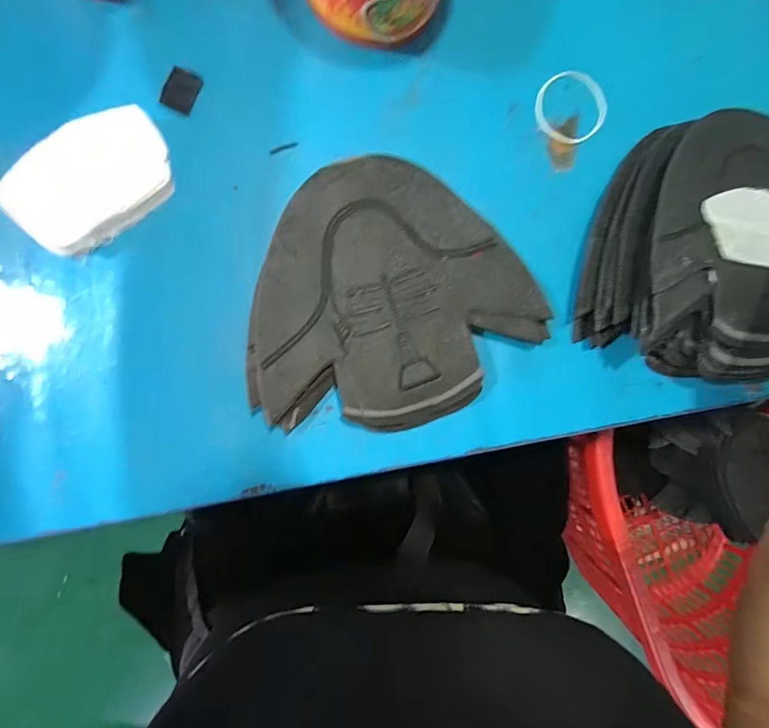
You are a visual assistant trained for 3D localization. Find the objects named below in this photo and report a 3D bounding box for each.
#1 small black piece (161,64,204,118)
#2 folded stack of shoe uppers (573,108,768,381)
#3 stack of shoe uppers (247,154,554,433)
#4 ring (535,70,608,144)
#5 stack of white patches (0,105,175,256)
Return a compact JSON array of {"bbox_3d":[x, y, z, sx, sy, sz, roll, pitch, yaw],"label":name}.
[{"bbox_3d":[-0.134,-0.179,0.277,0.019,0.010,0.025,23,87,-7],"label":"small black piece"},{"bbox_3d":[0.237,-0.087,0.297,0.157,0.050,0.195,29,86,-6],"label":"folded stack of shoe uppers"},{"bbox_3d":[0.010,-0.046,0.287,0.187,0.027,0.172,0,90,-8],"label":"stack of shoe uppers"},{"bbox_3d":[0.142,-0.194,0.317,0.055,0.004,0.053,0,90,-8],"label":"ring"},{"bbox_3d":[-0.180,-0.114,0.264,0.096,0.026,0.060,-43,95,-6],"label":"stack of white patches"}]

